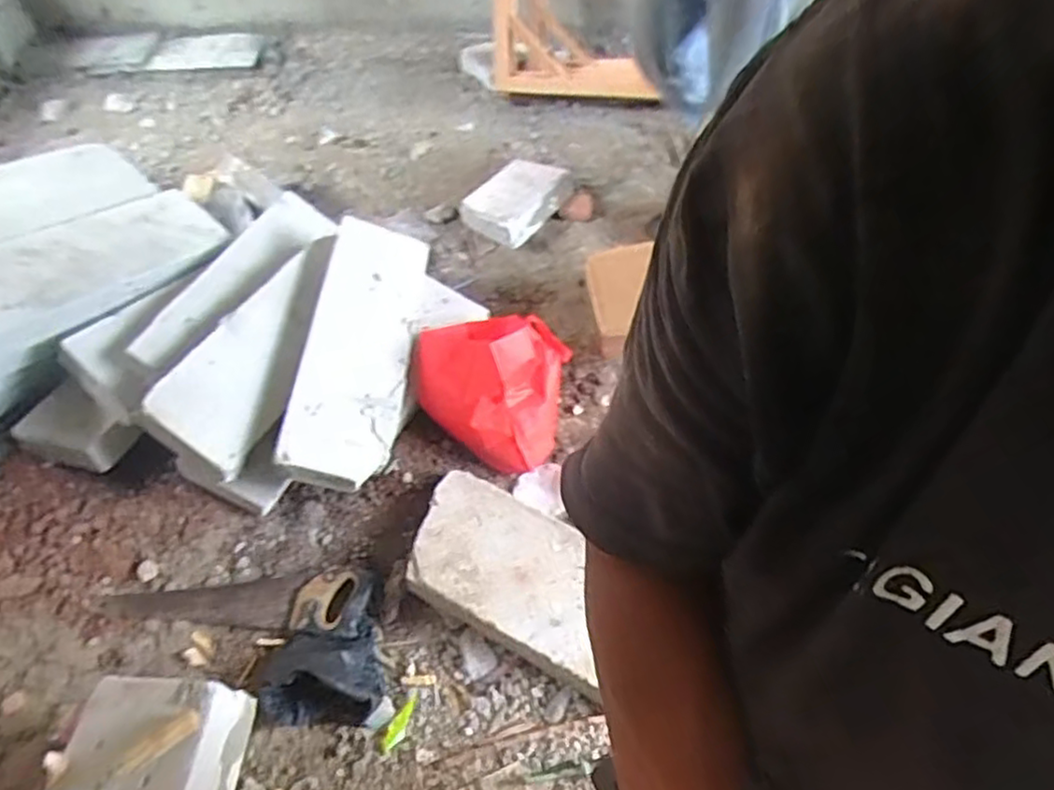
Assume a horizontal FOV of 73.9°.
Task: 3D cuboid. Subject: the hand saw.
[{"bbox_3d":[-0.548,0.394,1.309,0.495,0.037,0.116,-4,52,1],"label":"hand saw"}]

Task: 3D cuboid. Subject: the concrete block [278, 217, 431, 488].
[{"bbox_3d":[-0.342,-0.108,1.431,0.224,0.085,0.610,20,57,-20],"label":"concrete block"}]

